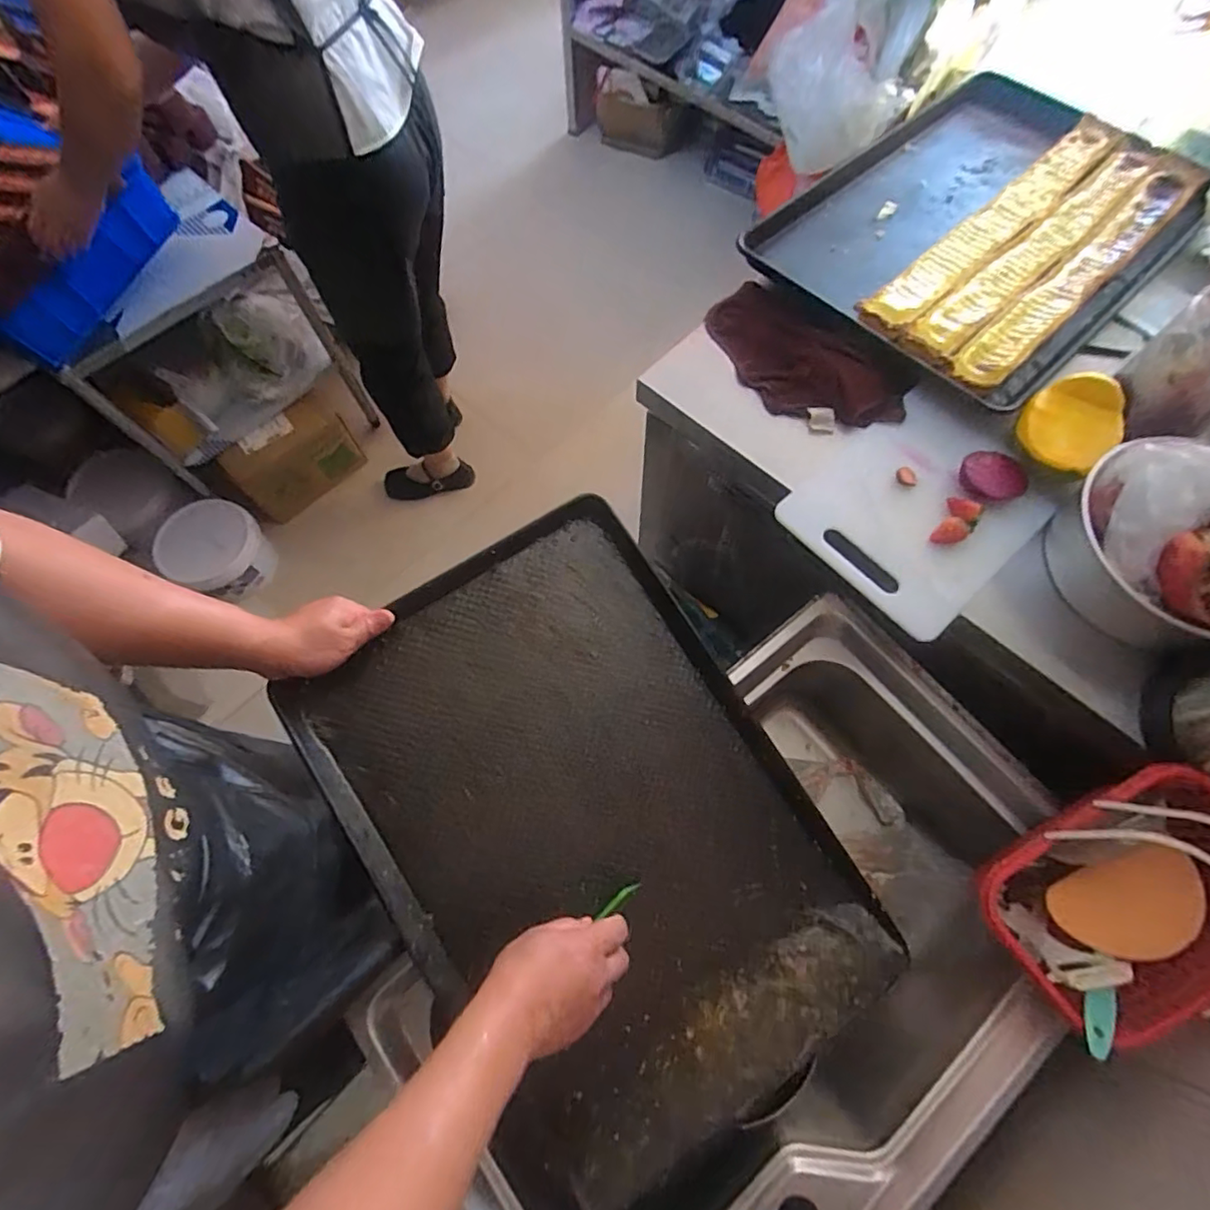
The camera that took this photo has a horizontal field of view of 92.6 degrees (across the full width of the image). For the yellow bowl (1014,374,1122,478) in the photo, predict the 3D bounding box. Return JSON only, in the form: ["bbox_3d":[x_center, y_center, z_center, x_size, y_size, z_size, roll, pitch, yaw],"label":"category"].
[{"bbox_3d":[0.495,-0.193,0.614,0.092,0.054,0.088,0,69,1],"label":"yellow bowl"}]

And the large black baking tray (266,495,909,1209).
[{"bbox_3d":[-0.012,0.223,0.601,0.400,0.035,0.596,-31,81,-12],"label":"large black baking tray"}]

